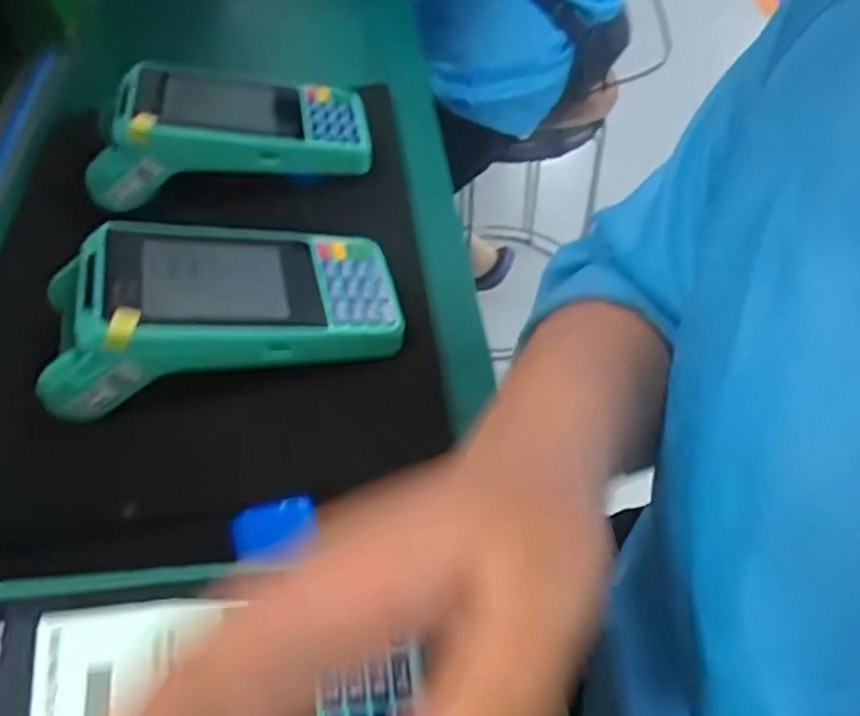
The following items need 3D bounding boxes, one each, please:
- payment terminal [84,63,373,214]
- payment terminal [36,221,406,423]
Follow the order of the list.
[{"bbox_3d":[-0.129,-0.151,0.448,0.170,0.062,0.082,-11,51,-7],"label":"payment terminal"},{"bbox_3d":[-0.102,-0.028,0.349,0.171,0.062,0.080,-14,52,-9],"label":"payment terminal"}]

